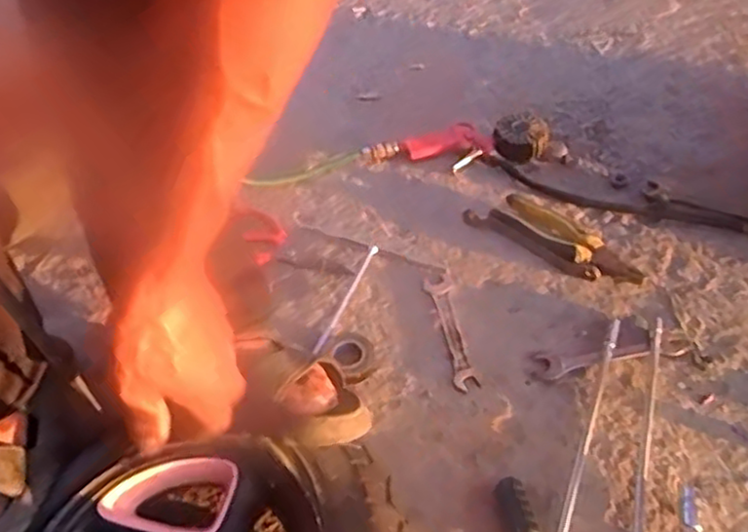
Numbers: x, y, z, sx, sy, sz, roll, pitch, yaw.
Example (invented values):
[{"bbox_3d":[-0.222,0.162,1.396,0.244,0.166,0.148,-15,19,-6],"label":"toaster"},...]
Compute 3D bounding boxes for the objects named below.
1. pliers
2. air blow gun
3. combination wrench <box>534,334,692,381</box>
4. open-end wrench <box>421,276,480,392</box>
[{"bbox_3d":[0.216,-0.034,0.828,0.208,0.021,0.076,32,55,31],"label":"pliers"},{"bbox_3d":[0.071,-0.157,0.957,0.170,0.028,0.063,-11,45,-7],"label":"air blow gun"},{"bbox_3d":[0.244,0.090,0.715,0.155,0.007,0.032,-7,45,-3],"label":"combination wrench"},{"bbox_3d":[0.083,0.068,0.748,0.029,0.012,0.154,-8,45,-4],"label":"open-end wrench"}]

